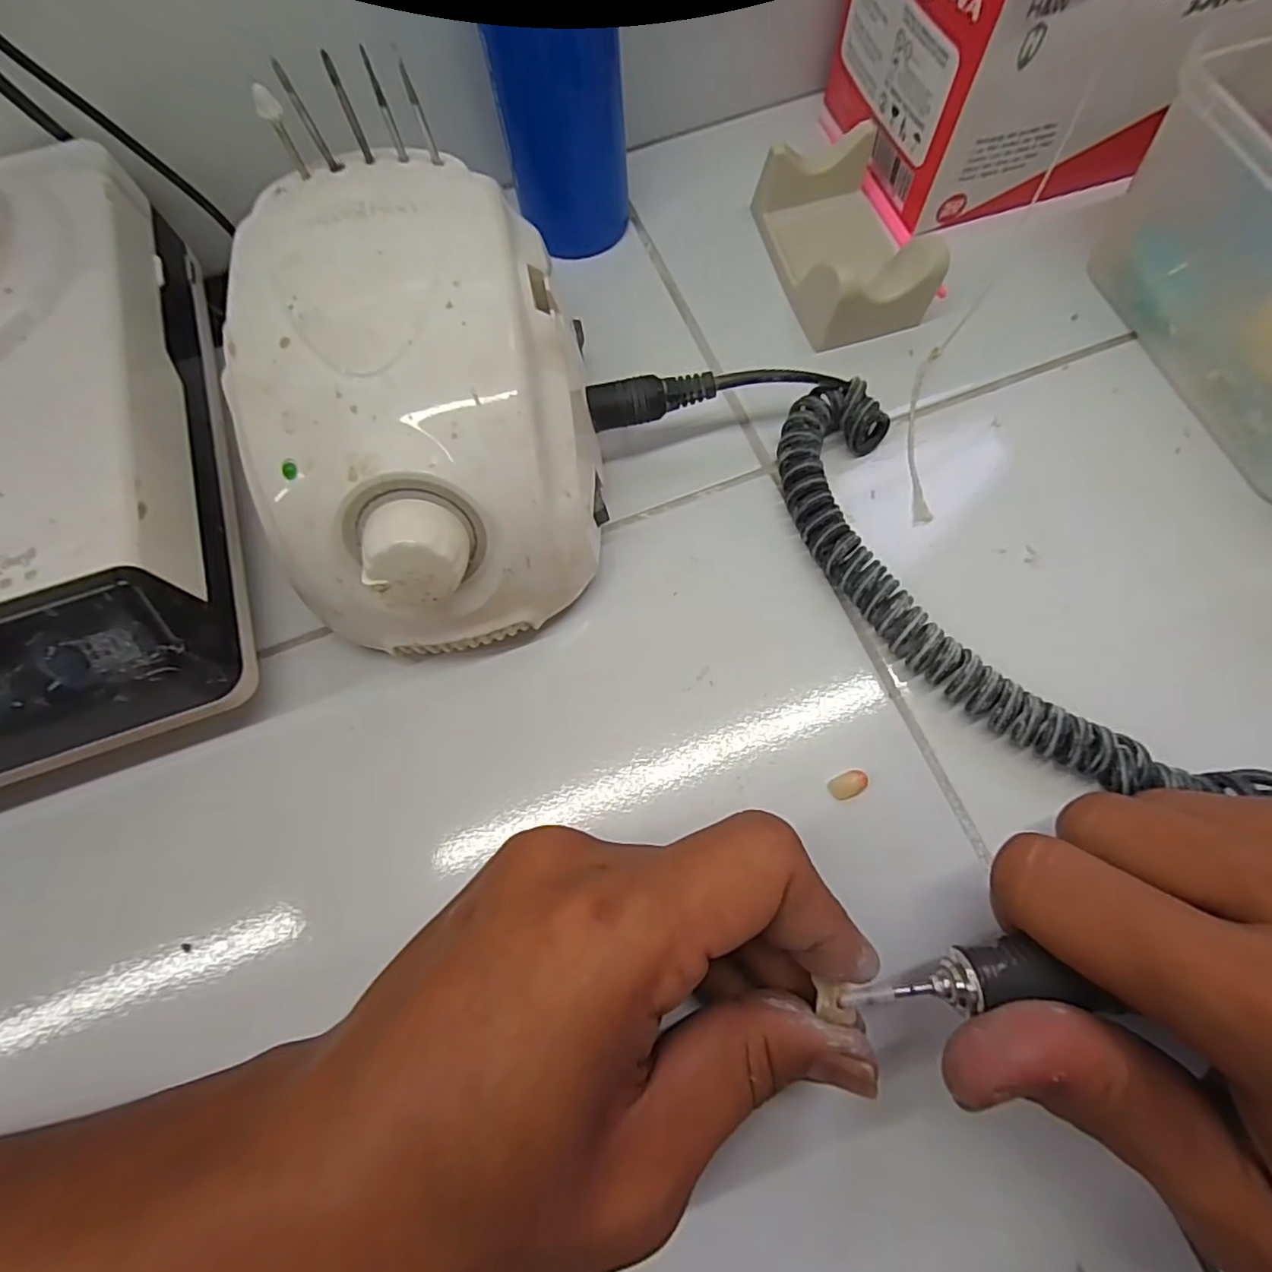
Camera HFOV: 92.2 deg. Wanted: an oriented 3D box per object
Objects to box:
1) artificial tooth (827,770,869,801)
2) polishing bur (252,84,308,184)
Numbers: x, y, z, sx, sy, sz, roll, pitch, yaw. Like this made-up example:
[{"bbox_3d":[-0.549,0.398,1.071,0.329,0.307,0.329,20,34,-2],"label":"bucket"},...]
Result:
[{"bbox_3d":[0.068,0.048,0.198,0.011,0.008,0.008,-25,71,-6],"label":"artificial tooth"},{"bbox_3d":[-0.102,-0.145,0.176,0.004,0.022,0.005,-5,70,1],"label":"polishing bur"}]

